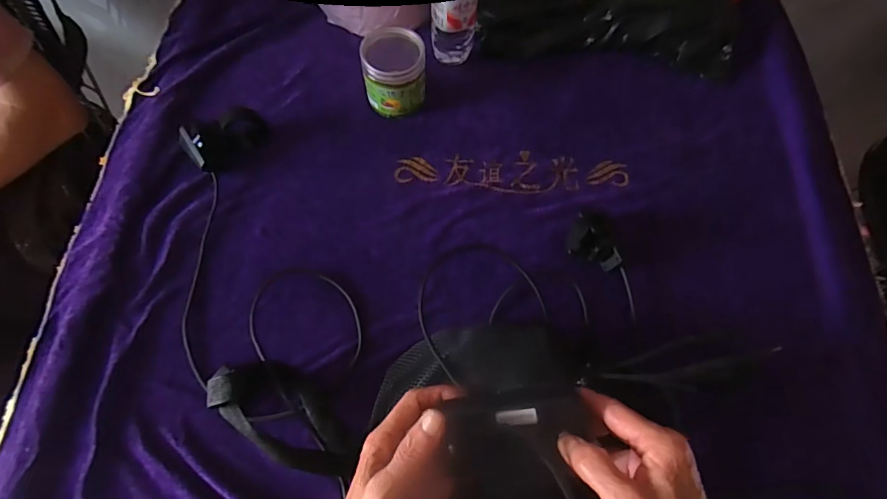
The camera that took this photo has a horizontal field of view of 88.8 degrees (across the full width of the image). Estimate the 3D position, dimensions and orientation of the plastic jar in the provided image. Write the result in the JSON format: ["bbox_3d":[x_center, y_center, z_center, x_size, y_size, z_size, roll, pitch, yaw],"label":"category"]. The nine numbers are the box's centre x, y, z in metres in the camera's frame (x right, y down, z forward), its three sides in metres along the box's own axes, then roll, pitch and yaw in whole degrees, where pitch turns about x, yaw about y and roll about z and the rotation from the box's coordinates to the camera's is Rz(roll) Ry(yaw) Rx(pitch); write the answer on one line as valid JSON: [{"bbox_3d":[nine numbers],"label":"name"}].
[{"bbox_3d":[-0.063,-0.225,0.590,0.081,0.087,0.070,-3,66,-2],"label":"plastic jar"}]

